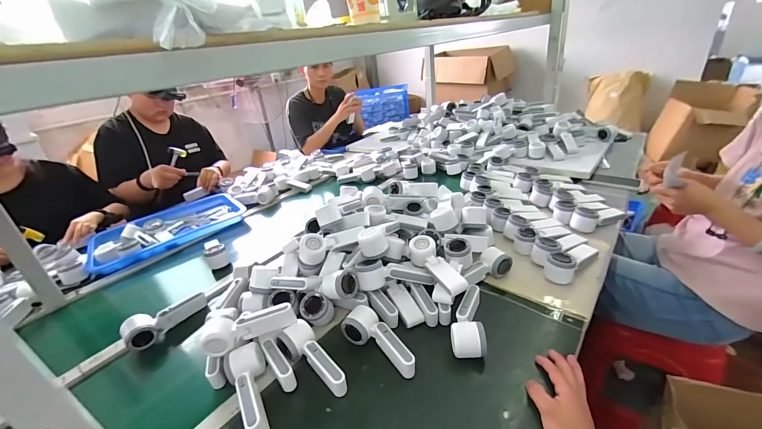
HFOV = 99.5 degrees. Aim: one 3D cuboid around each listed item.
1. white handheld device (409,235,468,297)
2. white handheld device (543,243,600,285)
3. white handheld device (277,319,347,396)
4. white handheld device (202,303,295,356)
[{"bbox_3d":[0.118,0.102,0.678,0.048,0.054,0.162,-19,30,-20],"label":"white handheld device"},{"bbox_3d":[0.435,0.098,0.735,0.156,0.067,0.058,-26,33,-31],"label":"white handheld device"},{"bbox_3d":[-0.120,0.260,0.575,0.060,0.057,0.152,-27,34,-32],"label":"white handheld device"},{"bbox_3d":[-0.244,0.212,0.602,0.165,0.052,0.055,-12,28,-8],"label":"white handheld device"}]

